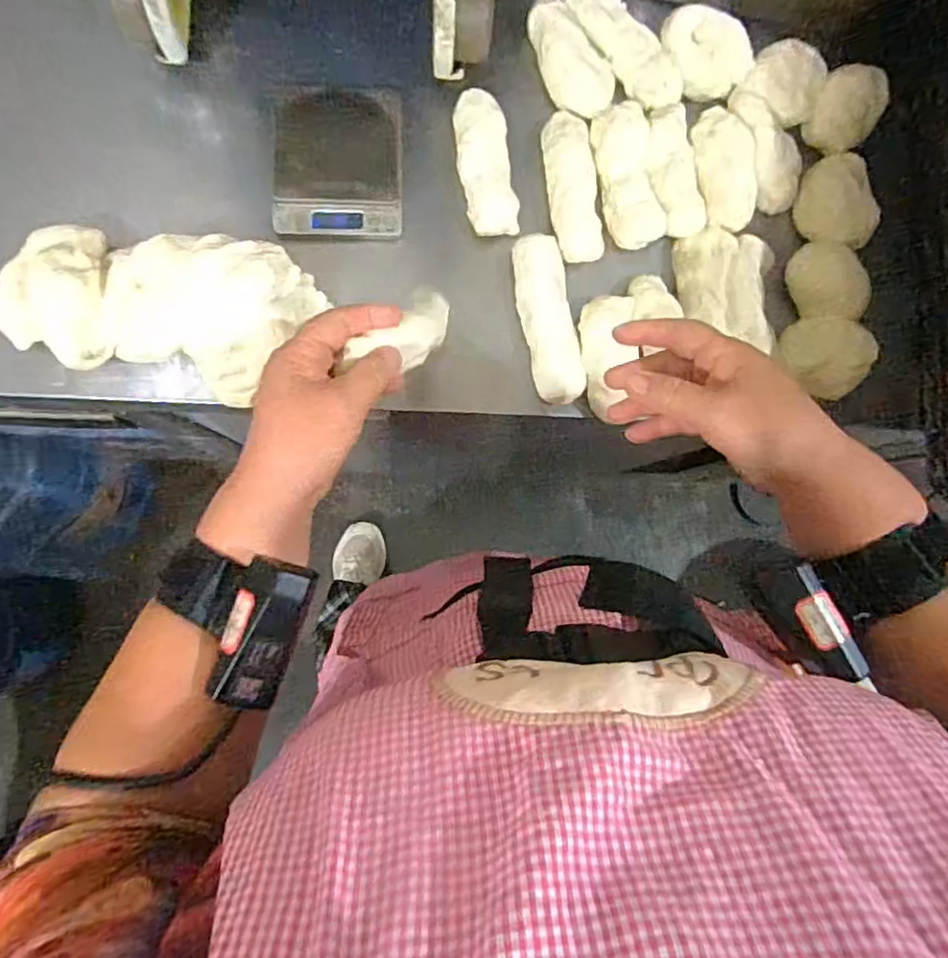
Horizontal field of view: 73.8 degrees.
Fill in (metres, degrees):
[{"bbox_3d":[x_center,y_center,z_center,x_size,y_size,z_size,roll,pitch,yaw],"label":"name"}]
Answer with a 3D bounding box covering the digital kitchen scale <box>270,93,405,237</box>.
[{"bbox_3d":[-0.112,-0.260,0.523,0.103,0.026,0.118,0,85,-5],"label":"digital kitchen scale"}]

